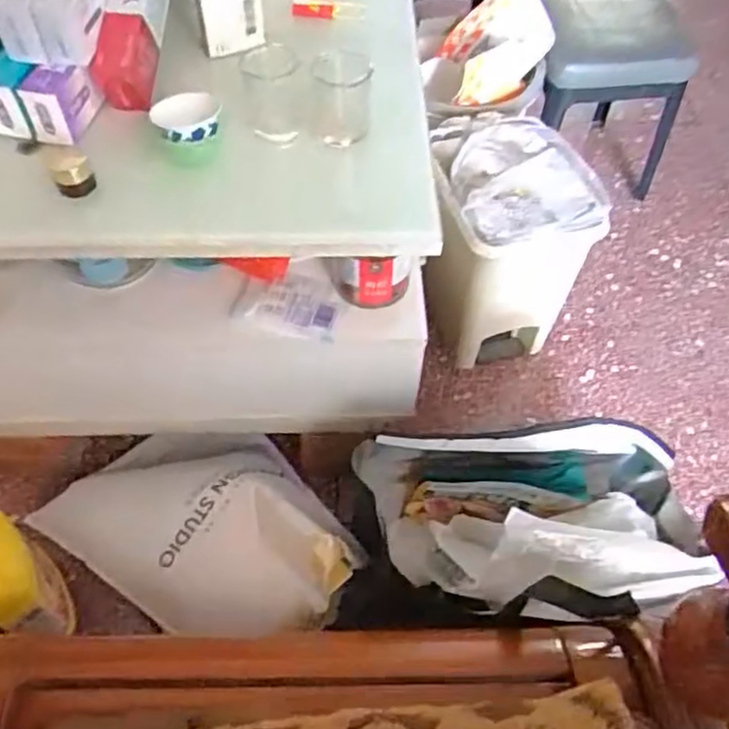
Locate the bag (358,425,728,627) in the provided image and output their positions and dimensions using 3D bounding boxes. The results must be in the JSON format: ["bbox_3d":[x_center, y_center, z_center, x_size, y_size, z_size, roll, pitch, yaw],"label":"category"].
[{"bbox_3d":[0.186,0.171,0.686,0.313,0.227,0.199,-3,57,-3],"label":"bag"}]

